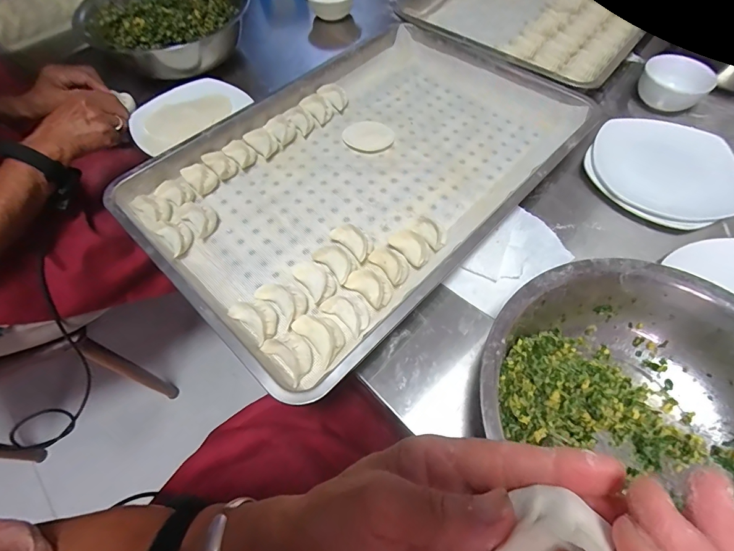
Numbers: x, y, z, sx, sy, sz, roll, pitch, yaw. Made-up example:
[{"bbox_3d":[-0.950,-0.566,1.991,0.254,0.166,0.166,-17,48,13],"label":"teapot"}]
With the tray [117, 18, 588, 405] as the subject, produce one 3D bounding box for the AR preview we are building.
[{"bbox_3d":[0.003,-0.158,0.515,0.390,0.050,0.574,40,68,21],"label":"tray"}]

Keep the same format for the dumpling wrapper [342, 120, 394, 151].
[{"bbox_3d":[0.003,-0.221,0.582,0.076,0.004,0.076,0,60,1],"label":"dumpling wrapper"}]

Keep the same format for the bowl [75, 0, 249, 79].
[{"bbox_3d":[-0.361,-0.457,0.663,0.257,0.082,0.252,37,67,20],"label":"bowl"}]

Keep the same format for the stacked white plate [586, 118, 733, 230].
[{"bbox_3d":[0.396,-0.142,0.499,0.178,0.033,0.154,36,67,19],"label":"stacked white plate"}]

